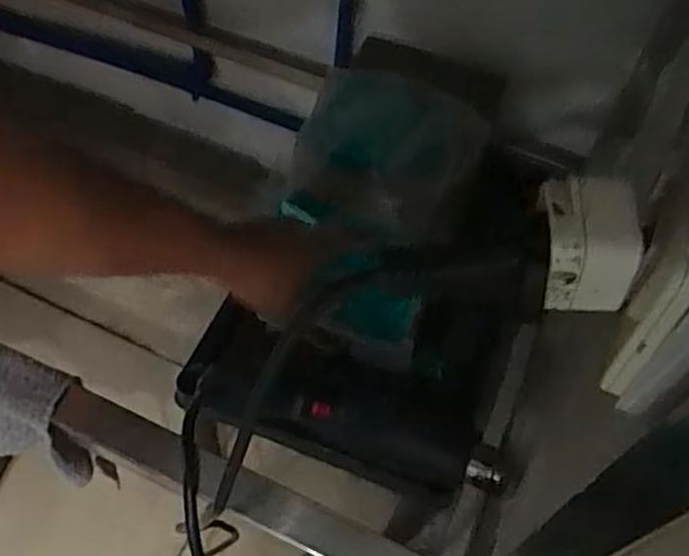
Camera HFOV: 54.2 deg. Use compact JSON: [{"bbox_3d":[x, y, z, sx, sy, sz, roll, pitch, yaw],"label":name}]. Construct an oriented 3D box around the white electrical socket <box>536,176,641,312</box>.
[{"bbox_3d":[0.072,-0.010,0.207,0.025,0.034,0.028,-2,57,-5],"label":"white electrical socket"}]

